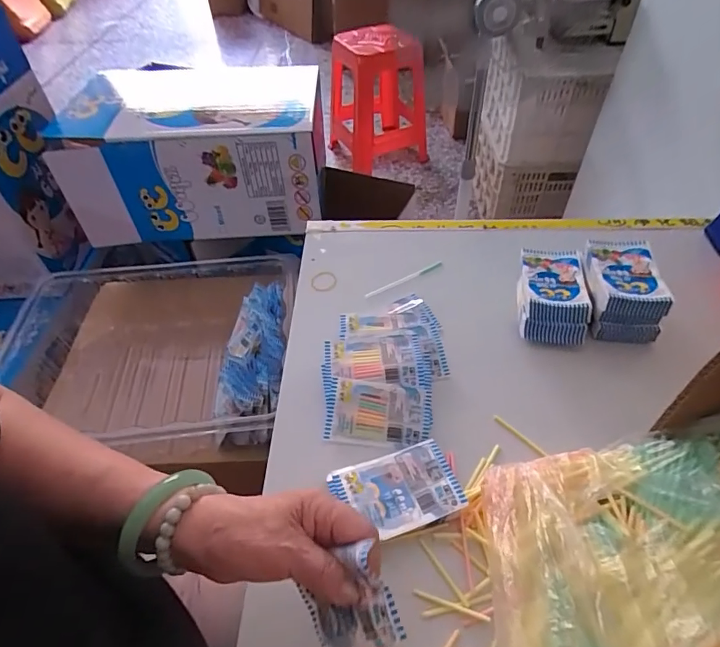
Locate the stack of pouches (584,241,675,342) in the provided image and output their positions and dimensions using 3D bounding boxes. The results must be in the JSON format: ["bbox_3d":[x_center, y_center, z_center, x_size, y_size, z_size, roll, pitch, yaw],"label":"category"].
[{"bbox_3d":[0.302,-0.038,0.540,0.073,0.076,0.100,6,50,9],"label":"stack of pouches"}]

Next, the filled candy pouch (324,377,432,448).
[{"bbox_3d":[0.019,0.093,0.469,0.105,0.012,0.063,6,75,4],"label":"filled candy pouch"}]

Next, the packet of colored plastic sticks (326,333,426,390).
[{"bbox_3d":[0.015,0.043,0.497,0.102,0.014,0.064,-4,49,0],"label":"packet of colored plastic sticks"}]

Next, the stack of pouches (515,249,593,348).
[{"bbox_3d":[0.228,-0.033,0.554,0.075,0.050,0.121,6,50,8],"label":"stack of pouches"}]

